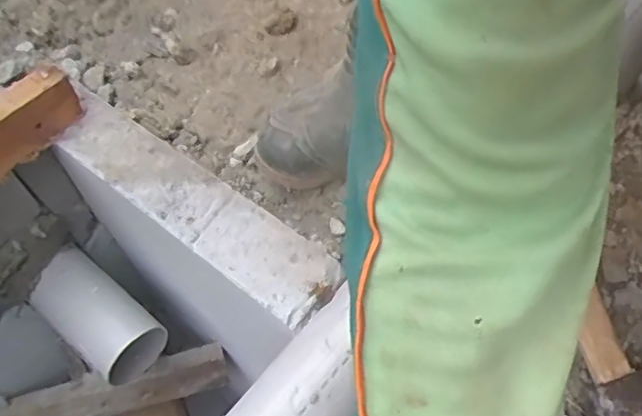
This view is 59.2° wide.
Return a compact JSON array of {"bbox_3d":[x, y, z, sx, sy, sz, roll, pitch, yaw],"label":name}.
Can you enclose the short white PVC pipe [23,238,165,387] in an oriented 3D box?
[{"bbox_3d":[-0.274,0.128,0.692,0.178,0.070,0.086,41,66,14],"label":"short white PVC pipe"}]

